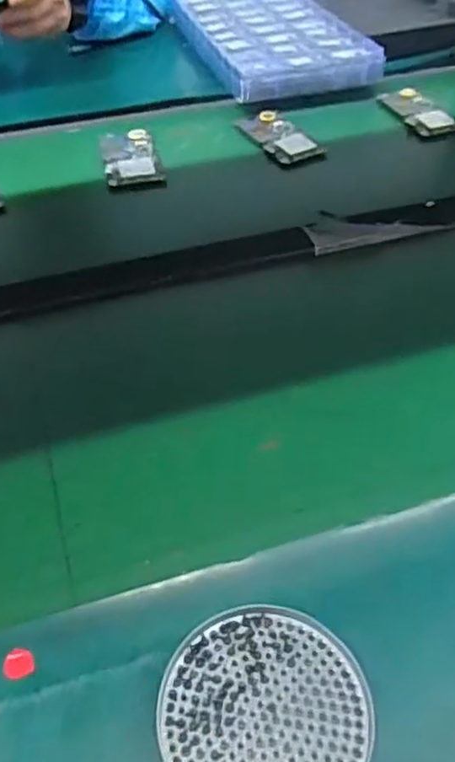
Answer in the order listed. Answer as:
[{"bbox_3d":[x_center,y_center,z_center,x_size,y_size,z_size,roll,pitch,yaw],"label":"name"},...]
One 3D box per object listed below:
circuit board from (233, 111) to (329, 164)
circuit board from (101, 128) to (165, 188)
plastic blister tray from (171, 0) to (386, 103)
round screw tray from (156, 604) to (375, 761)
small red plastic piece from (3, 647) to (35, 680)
[{"bbox_3d":[0.061,-0.302,0.821,0.057,0.011,0.113,-28,54,-23],"label":"circuit board"},{"bbox_3d":[-0.114,-0.271,0.790,0.066,0.007,0.113,-8,50,-9],"label":"circuit board"},{"bbox_3d":[0.059,-0.520,0.986,0.226,0.036,0.364,-11,49,-10],"label":"plastic blister tray"},{"bbox_3d":[0.021,0.186,0.371,0.112,0.017,0.113,1,49,-1],"label":"round screw tray"},{"bbox_3d":[-0.124,0.167,0.394,0.017,0.004,0.019,-20,52,-18],"label":"small red plastic piece"}]

